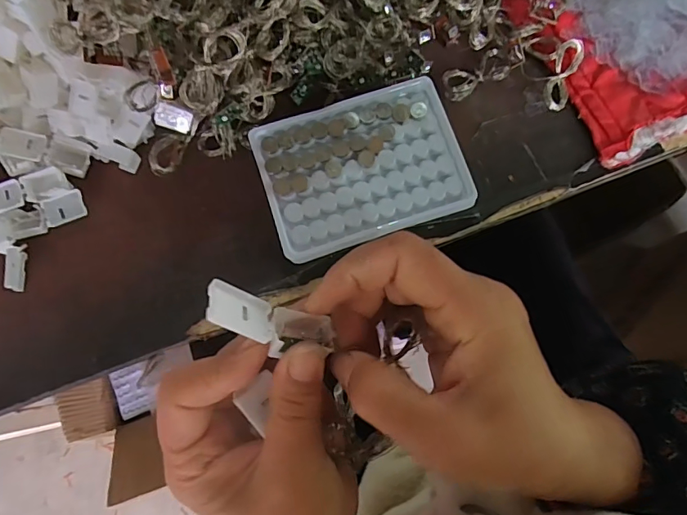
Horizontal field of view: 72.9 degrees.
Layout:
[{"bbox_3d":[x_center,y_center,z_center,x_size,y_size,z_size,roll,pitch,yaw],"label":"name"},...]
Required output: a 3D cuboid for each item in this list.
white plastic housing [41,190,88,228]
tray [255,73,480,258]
[{"bbox_3d":[-0.195,-0.034,0.324,0.028,0.007,0.019,-23,80,-3],"label":"white plastic housing"},{"bbox_3d":[0.012,-0.061,0.310,0.128,0.010,0.098,-19,81,-3],"label":"tray"}]

